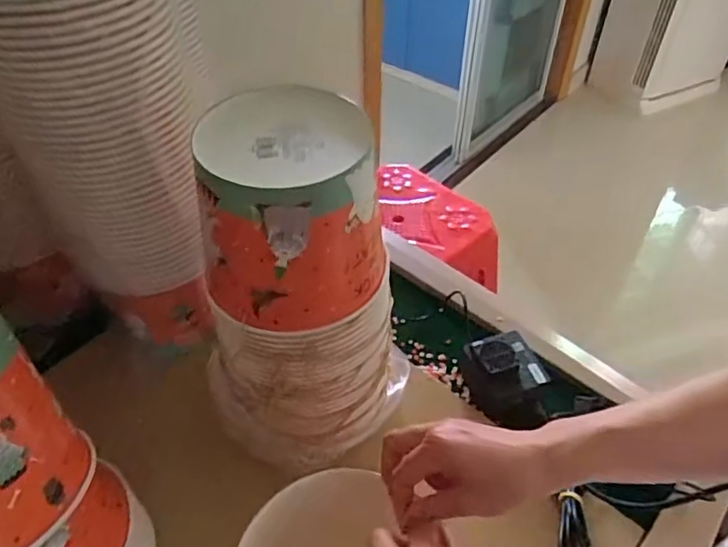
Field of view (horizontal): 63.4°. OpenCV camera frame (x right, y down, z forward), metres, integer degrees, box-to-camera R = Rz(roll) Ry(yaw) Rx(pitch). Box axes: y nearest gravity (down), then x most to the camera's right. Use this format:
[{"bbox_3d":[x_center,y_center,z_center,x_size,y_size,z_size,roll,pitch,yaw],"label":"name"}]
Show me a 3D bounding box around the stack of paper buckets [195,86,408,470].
[{"bbox_3d":[-0.051,0.020,0.528,0.160,0.317,0.139,13,48,12],"label":"stack of paper buckets"}]

